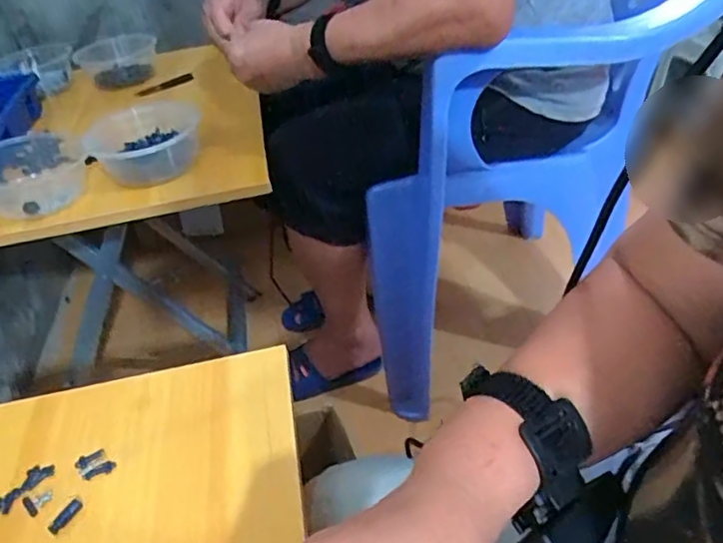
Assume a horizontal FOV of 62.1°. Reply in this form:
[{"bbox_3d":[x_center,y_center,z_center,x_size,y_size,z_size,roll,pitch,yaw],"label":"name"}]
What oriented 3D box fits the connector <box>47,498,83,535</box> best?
[{"bbox_3d":[-0.192,0.158,0.388,0.010,0.004,0.024,16,44,26],"label":"connector"}]

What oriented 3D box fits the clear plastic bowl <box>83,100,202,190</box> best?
[{"bbox_3d":[-0.265,-0.156,0.748,0.140,0.072,0.146,-4,39,3],"label":"clear plastic bowl"}]

